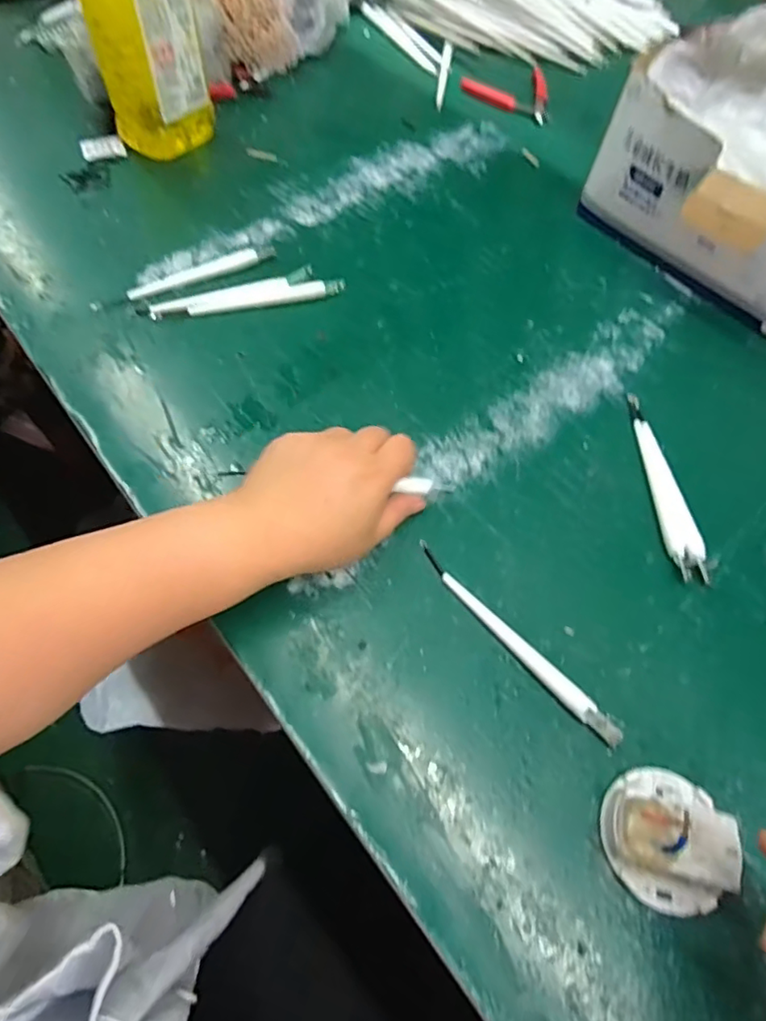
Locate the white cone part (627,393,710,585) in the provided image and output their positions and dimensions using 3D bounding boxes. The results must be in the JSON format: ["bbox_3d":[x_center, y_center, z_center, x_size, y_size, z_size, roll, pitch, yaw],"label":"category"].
[{"bbox_3d":[0.199,-0.023,0.404,0.025,0.010,0.156,1,60,-3],"label":"white cone part"}]

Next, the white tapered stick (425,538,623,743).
[{"bbox_3d":[0.076,0.075,0.337,0.013,0.011,0.154,-38,69,-22],"label":"white tapered stick"}]

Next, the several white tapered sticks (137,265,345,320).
[{"bbox_3d":[-0.116,-0.180,0.476,0.164,0.008,0.030,-14,62,-12],"label":"several white tapered sticks"}]

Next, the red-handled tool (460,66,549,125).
[{"bbox_3d":[0.148,-0.510,0.690,0.104,0.008,0.118,14,60,4],"label":"red-handled tool"}]

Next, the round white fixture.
[{"bbox_3d":[0.142,0.161,0.282,0.058,0.027,0.062,2,60,-3],"label":"round white fixture"}]

